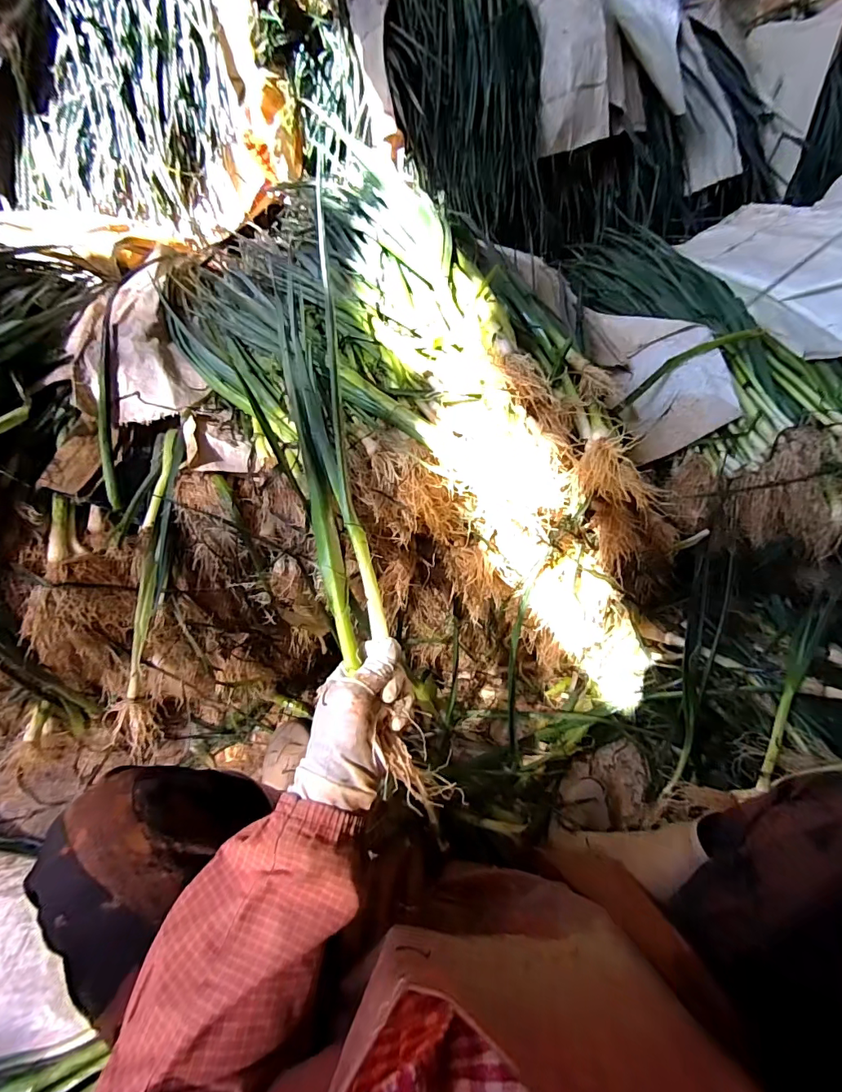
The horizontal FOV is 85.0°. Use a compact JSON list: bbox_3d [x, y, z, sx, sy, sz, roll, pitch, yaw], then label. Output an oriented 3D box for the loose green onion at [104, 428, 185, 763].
[{"bbox_3d":[-0.328,0.048,0.557,0.053,0.056,0.397,3,83,1],"label":"loose green onion"}]

